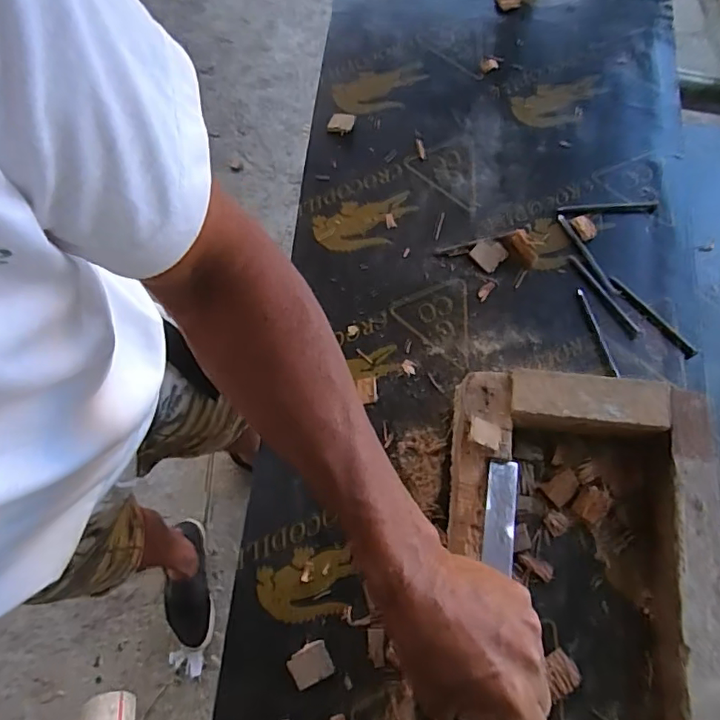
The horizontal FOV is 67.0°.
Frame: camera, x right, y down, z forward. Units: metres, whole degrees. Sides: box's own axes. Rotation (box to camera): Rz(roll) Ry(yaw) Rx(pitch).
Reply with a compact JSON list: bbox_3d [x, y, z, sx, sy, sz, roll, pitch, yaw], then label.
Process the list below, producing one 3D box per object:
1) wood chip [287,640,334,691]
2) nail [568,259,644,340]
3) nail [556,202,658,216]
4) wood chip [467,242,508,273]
[{"bbox_3d":[-0.039,0.240,0.429,0.032,0.004,0.027,-27,74,-8],"label":"wood chip"},{"bbox_3d":[0.242,-0.063,0.537,0.012,0.005,0.099,-31,74,-9],"label":"nail"},{"bbox_3d":[0.253,-0.153,0.555,0.099,0.004,0.012,-2,72,0],"label":"nail"},{"bbox_3d":[0.128,-0.105,0.542,0.029,0.006,0.030,-43,76,-12],"label":"wood chip"}]

